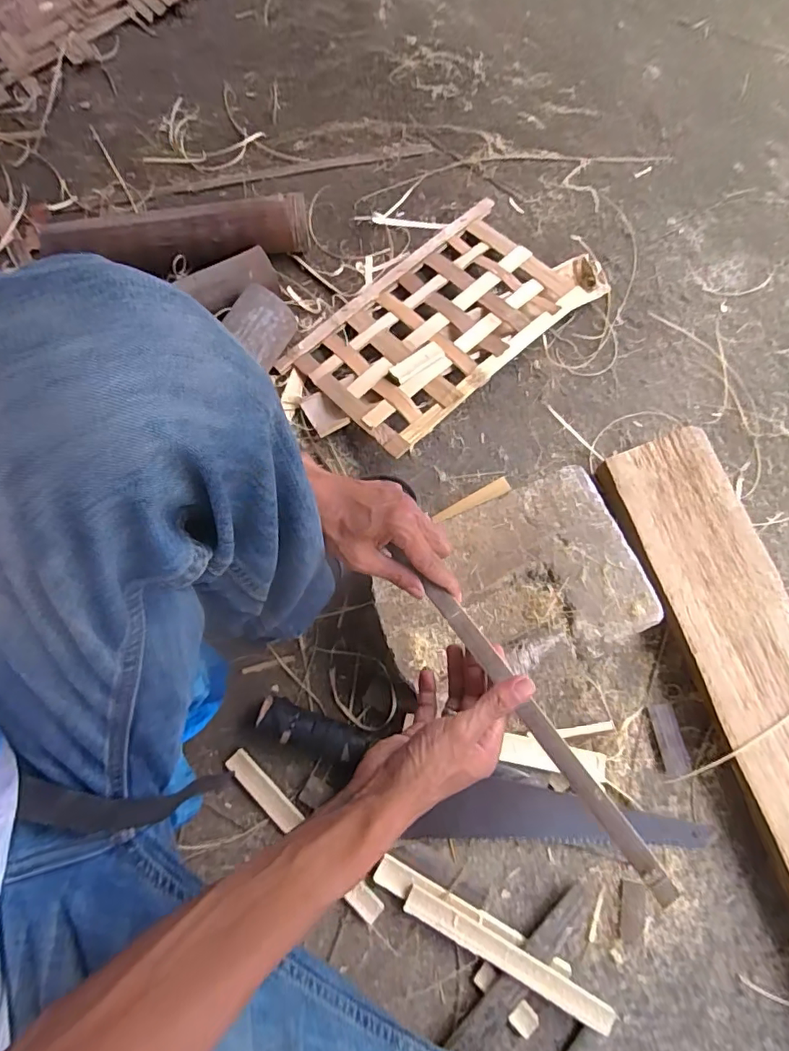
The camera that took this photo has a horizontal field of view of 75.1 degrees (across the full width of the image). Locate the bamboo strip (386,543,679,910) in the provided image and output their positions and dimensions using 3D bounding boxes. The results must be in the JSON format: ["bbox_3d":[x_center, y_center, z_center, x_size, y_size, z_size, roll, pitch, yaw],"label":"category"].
[{"bbox_3d":[0.100,0.141,0.402,0.018,0.010,0.314,-36,73,-7],"label":"bamboo strip"}]

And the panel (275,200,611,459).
[{"bbox_3d":[0.066,-0.289,0.717,0.430,0.043,0.232,-41,81,-8],"label":"panel"}]

